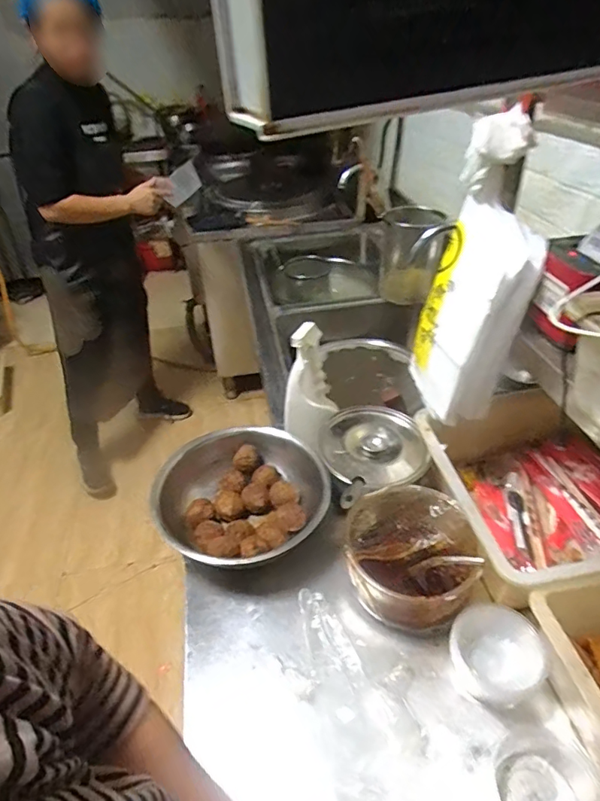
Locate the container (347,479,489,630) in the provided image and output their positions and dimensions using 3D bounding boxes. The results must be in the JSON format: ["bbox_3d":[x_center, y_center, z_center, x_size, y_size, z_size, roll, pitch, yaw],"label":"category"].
[{"bbox_3d":[0.150,0.208,0.663,0.160,0.089,0.160,-2,38,1],"label":"container"}]

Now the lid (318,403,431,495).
[{"bbox_3d":[0.114,0.070,0.780,0.161,0.038,0.183,-15,40,-15],"label":"lid"}]

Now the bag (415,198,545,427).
[{"bbox_3d":[0.245,-0.116,0.690,0.117,0.275,0.124,-6,38,-4],"label":"bag"}]

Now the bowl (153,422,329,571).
[{"bbox_3d":[-0.076,0.160,0.772,0.248,0.091,0.248,-2,38,1],"label":"bowl"}]

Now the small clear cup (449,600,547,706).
[{"bbox_3d":[0.232,0.296,0.578,0.089,0.049,0.094,-2,38,1],"label":"small clear cup"}]

